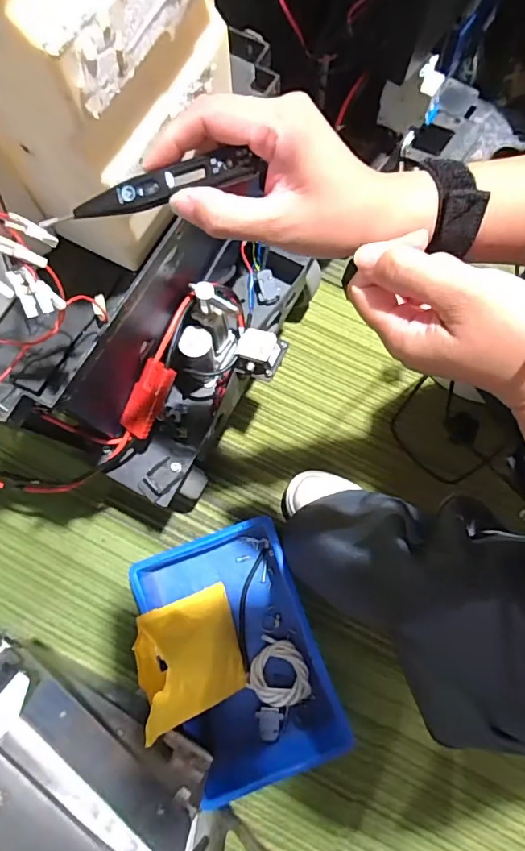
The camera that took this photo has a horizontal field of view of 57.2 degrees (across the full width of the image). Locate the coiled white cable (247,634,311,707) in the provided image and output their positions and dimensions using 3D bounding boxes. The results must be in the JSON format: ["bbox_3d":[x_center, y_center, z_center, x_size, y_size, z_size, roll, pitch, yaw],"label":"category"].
[{"bbox_3d":[0.025,0.341,0.658,0.082,0.021,0.080,0,78,0],"label":"coiled white cable"}]

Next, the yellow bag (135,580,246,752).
[{"bbox_3d":[-0.098,0.291,0.607,0.055,0.186,0.136,-20,78,24],"label":"yellow bag"}]

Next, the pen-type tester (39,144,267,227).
[{"bbox_3d":[-0.059,-0.120,0.247,0.113,0.008,0.015,-12,78,9],"label":"pen-type tester"}]

